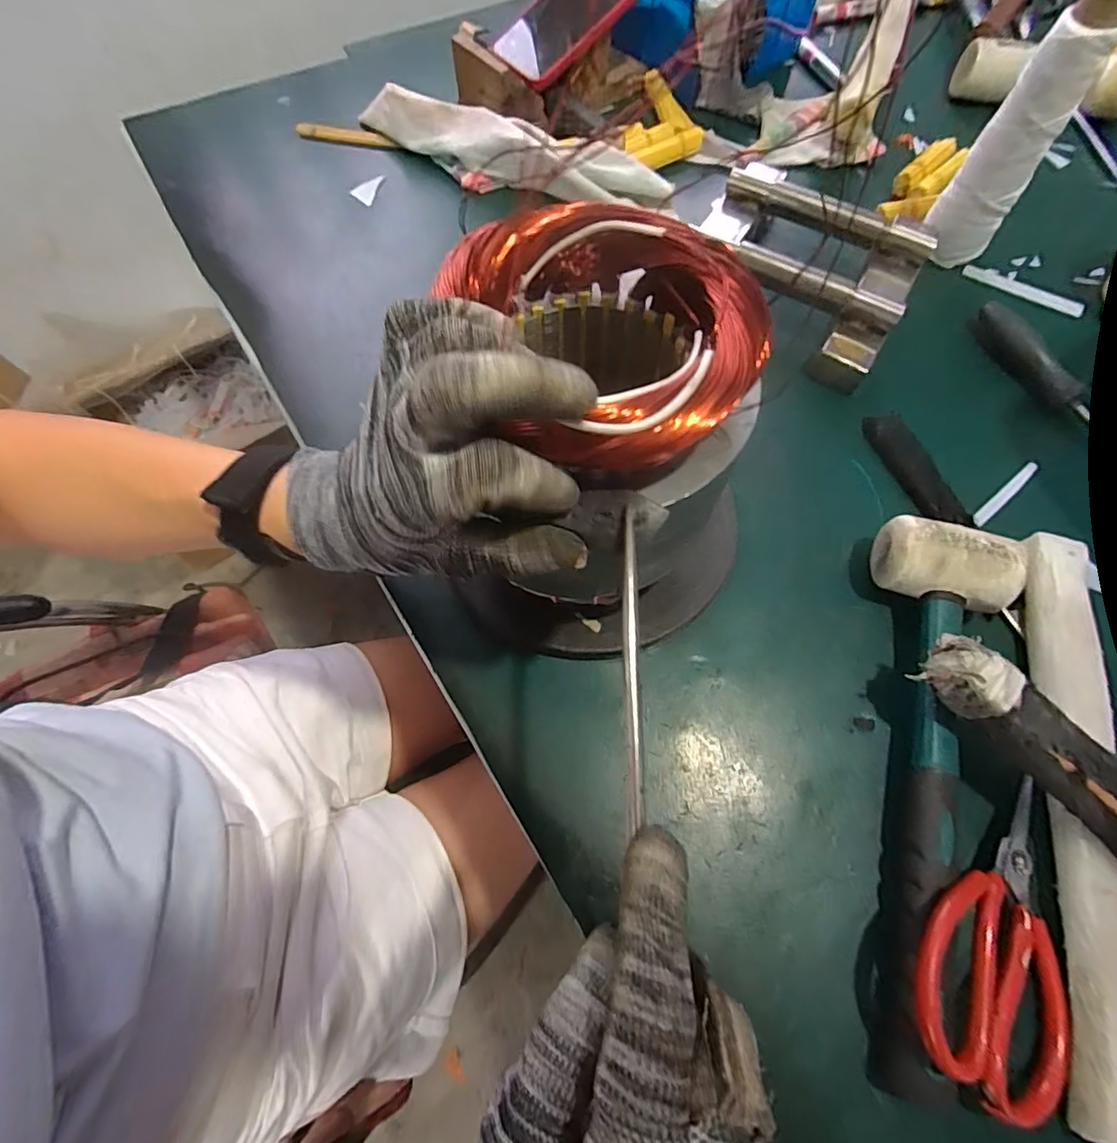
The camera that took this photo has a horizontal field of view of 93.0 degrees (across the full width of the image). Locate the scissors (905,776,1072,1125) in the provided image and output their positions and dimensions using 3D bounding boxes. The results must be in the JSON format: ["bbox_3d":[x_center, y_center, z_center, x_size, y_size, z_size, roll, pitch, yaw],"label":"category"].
[{"bbox_3d":[0.207,0.167,0.251,0.065,0.010,0.139,26,63,4],"label":"scissors"}]

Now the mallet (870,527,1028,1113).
[{"bbox_3d":[0.206,0.105,0.279,0.070,0.048,0.278,11,65,4],"label":"mallet"}]

